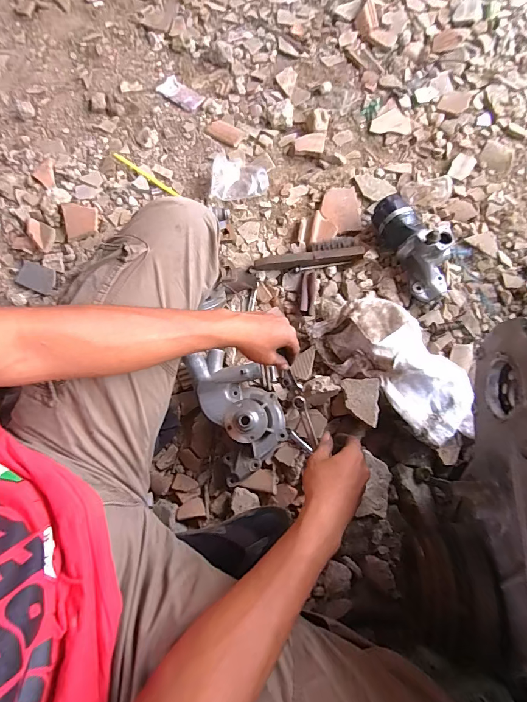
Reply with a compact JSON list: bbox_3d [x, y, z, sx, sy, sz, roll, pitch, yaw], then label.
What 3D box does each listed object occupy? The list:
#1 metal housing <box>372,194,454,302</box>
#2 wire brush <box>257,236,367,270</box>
[{"bbox_3d":[0.325,-0.225,0.729,0.104,0.103,0.232,-27,78,-6],"label":"metal housing"},{"bbox_3d":[0.097,-0.208,0.760,0.228,0.034,0.049,-10,77,-2],"label":"wire brush"}]

